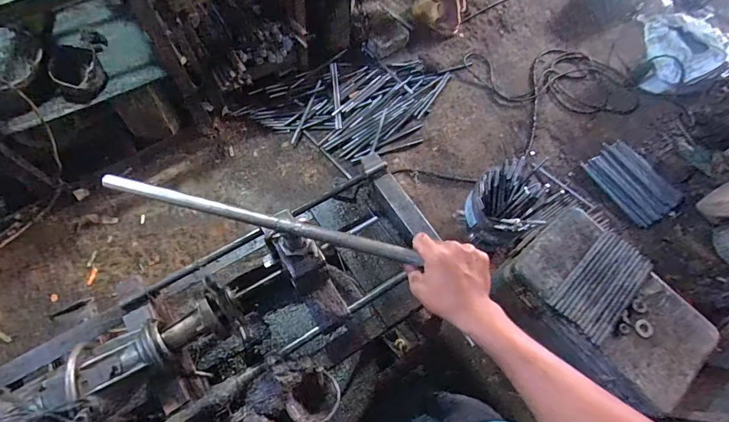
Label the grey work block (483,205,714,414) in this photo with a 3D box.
[{"bbox_3d":[0.644,0.262,1.054,0.317,0.146,0.492,-39,72,-17],"label":"grey work block"}]

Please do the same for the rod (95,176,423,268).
[{"bbox_3d":[-0.132,0.010,0.487,0.402,0.017,0.018,14,64,2],"label":"rod"}]

